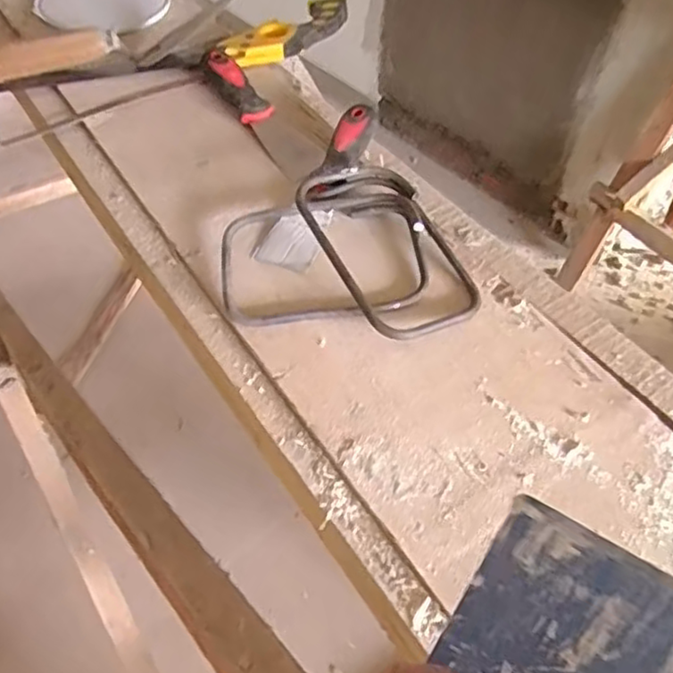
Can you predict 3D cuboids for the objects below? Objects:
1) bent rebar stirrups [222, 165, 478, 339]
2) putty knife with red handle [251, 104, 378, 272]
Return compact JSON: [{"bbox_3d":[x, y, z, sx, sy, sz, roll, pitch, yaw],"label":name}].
[{"bbox_3d":[0.012,-0.076,0.548,0.202,0.040,0.170,6,50,3],"label":"bent rebar stirrups"},{"bbox_3d":[-0.003,-0.136,0.601,0.047,0.034,0.201,21,53,15],"label":"putty knife with red handle"}]

